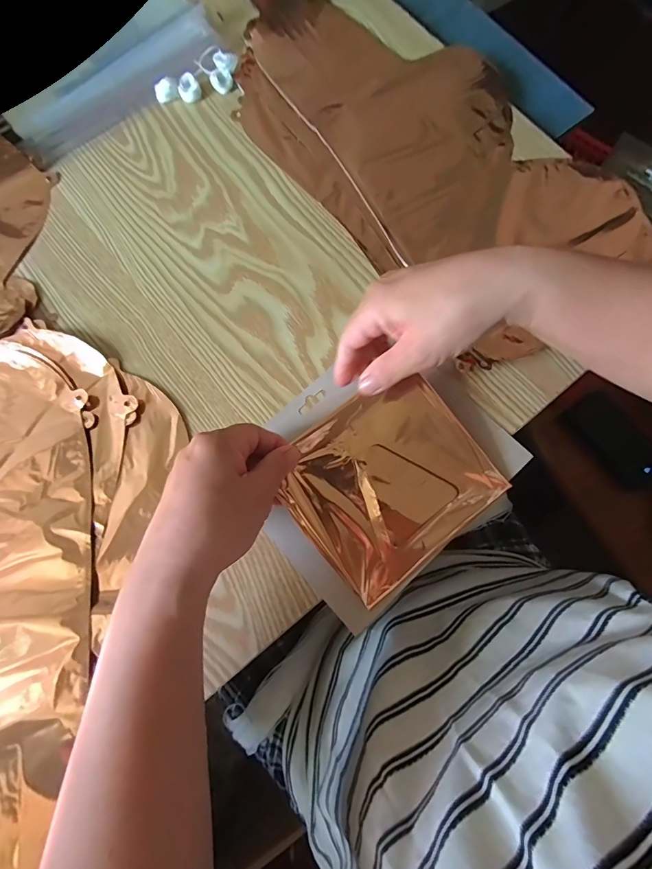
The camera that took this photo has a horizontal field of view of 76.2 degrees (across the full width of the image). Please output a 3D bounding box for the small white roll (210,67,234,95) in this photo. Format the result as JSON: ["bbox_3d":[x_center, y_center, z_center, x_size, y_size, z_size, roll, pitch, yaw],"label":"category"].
[{"bbox_3d":[-0.103,-0.349,0.410,0.021,0.009,0.023,-15,77,-4],"label":"small white roll"}]

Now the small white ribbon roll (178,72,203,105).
[{"bbox_3d":[-0.133,-0.337,0.406,0.021,0.014,0.019,-15,77,-4],"label":"small white ribbon roll"}]

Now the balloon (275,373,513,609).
[{"bbox_3d":[0.047,0.034,0.311,0.140,0.008,0.126,-39,89,-9],"label":"balloon"}]

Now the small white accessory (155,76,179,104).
[{"bbox_3d":[-0.155,-0.335,0.405,0.022,0.015,0.015,-14,76,-3],"label":"small white accessory"}]

